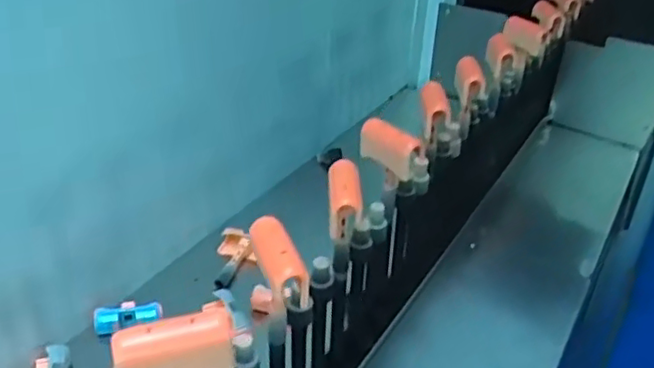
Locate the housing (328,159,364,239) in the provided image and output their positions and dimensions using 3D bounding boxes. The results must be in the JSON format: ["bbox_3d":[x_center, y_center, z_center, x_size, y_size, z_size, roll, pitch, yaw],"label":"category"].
[{"bbox_3d":[0.016,0.011,0.599,0.029,0.030,0.084,-3,35,0],"label":"housing"}]

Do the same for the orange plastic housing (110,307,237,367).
[{"bbox_3d":[-0.101,0.110,0.428,0.077,0.034,0.027,-11,36,-12],"label":"orange plastic housing"}]

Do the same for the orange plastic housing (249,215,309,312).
[{"bbox_3d":[-0.038,0.056,0.502,0.027,0.021,0.087,-16,51,-18],"label":"orange plastic housing"}]

